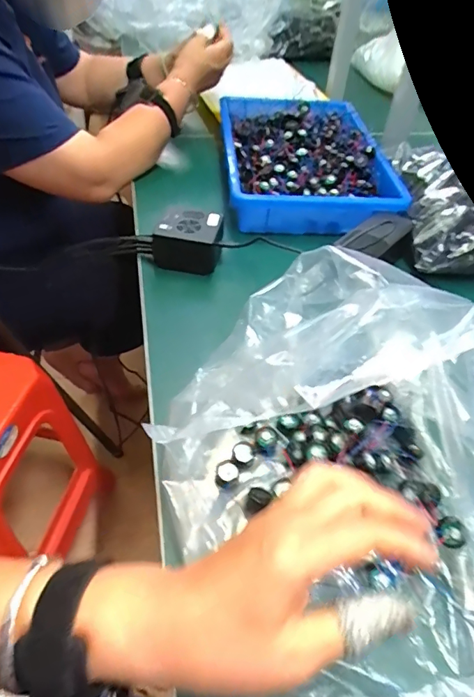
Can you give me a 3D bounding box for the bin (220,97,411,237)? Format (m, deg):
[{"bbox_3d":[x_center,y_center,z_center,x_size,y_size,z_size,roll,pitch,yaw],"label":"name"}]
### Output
[{"bbox_3d":[0.102,-0.315,0.767,0.245,0.063,0.371,-1,47,-5],"label":"bin"}]

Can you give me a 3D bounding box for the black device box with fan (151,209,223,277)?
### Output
[{"bbox_3d":[-0.063,-0.141,0.605,0.087,0.055,0.057,3,47,-2],"label":"black device box with fan"}]

